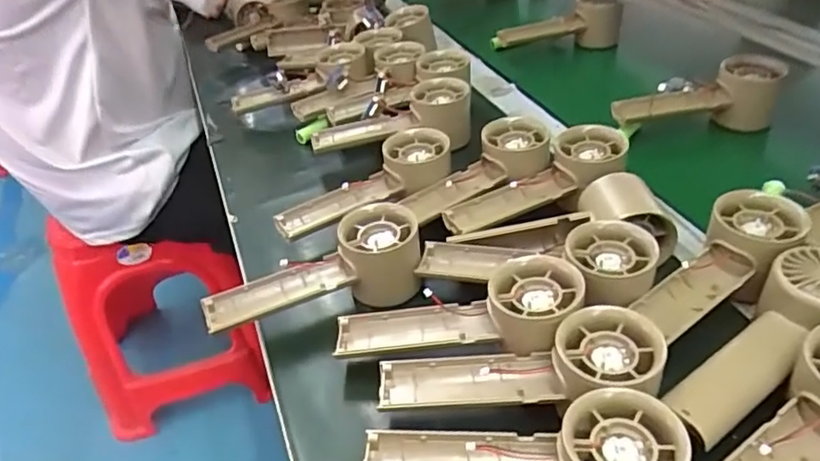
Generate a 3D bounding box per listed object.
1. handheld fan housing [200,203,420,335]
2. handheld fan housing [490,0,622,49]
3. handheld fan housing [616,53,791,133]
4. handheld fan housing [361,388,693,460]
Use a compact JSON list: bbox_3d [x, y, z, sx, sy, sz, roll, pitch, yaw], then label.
[{"bbox_3d":[-0.070,0.027,0.448,0.155,0.050,0.059,-14,39,-8],"label":"handheld fan housing"},{"bbox_3d":[0.185,-0.255,0.788,0.155,0.054,0.066,-9,38,-2],"label":"handheld fan housing"},{"bbox_3d":[0.274,-0.132,0.602,0.151,0.056,0.051,-7,38,1],"label":"handheld fan housing"},{"bbox_3d":[0.054,0.116,0.313,0.157,0.039,0.053,-9,36,15],"label":"handheld fan housing"}]

